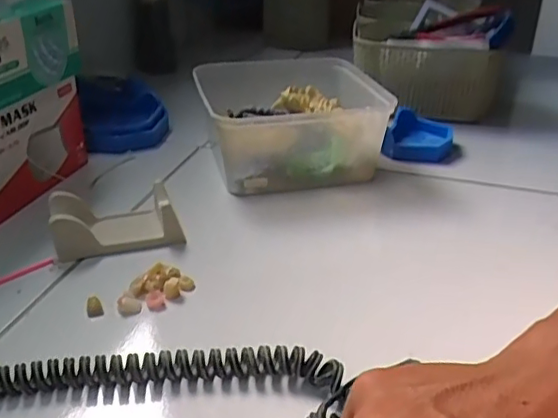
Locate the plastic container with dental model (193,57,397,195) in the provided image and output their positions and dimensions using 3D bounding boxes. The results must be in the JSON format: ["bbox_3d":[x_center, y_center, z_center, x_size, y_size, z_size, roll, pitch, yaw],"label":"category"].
[{"bbox_3d":[0.014,-0.085,0.550,0.165,0.067,0.143,-7,31,-14],"label":"plastic container with dental model"}]

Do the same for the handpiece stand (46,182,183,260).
[{"bbox_3d":[-0.121,0.006,0.434,0.088,0.029,0.050,-10,32,-17],"label":"handpiece stand"}]

